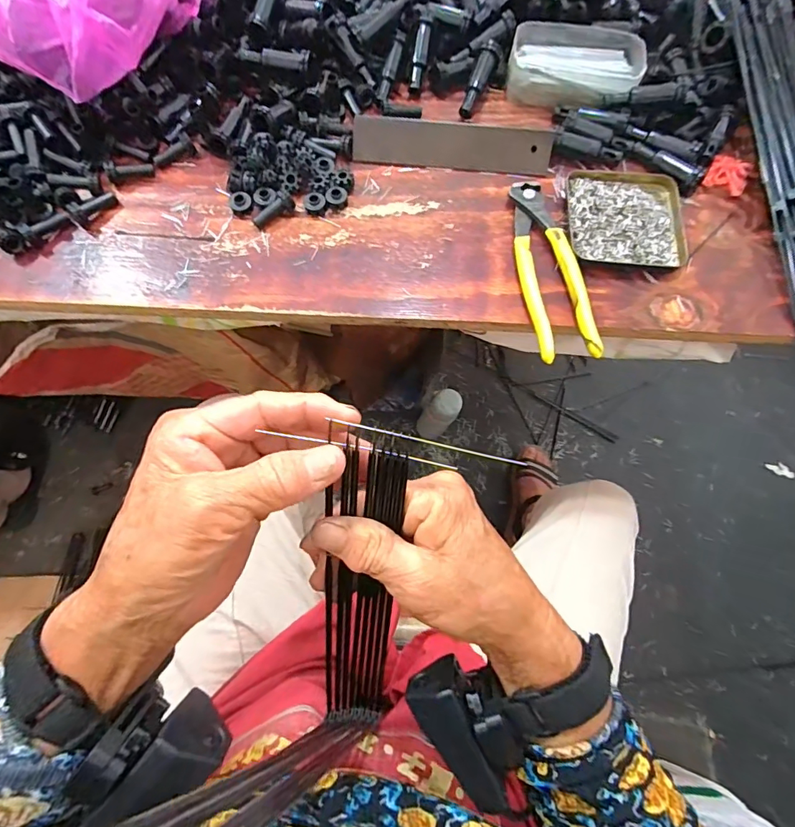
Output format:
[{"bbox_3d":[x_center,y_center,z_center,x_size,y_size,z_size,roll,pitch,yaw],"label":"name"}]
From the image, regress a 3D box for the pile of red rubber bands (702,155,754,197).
[{"bbox_3d":[0.299,-0.216,0.420,0.034,0.010,0.034,26,72,8],"label":"pile of red rubber bands"}]

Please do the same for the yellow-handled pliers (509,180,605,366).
[{"bbox_3d":[0.121,-0.119,0.379,0.045,0.010,0.163,-8,71,-4],"label":"yellow-handled pliers"}]

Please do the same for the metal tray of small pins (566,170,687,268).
[{"bbox_3d":[0.196,-0.171,0.400,0.097,0.010,0.095,4,70,1],"label":"metal tray of small pins"}]

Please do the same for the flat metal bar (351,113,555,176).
[{"bbox_3d":[0.049,-0.240,0.416,0.174,0.008,0.036,4,114,-1],"label":"flat metal bar"}]

